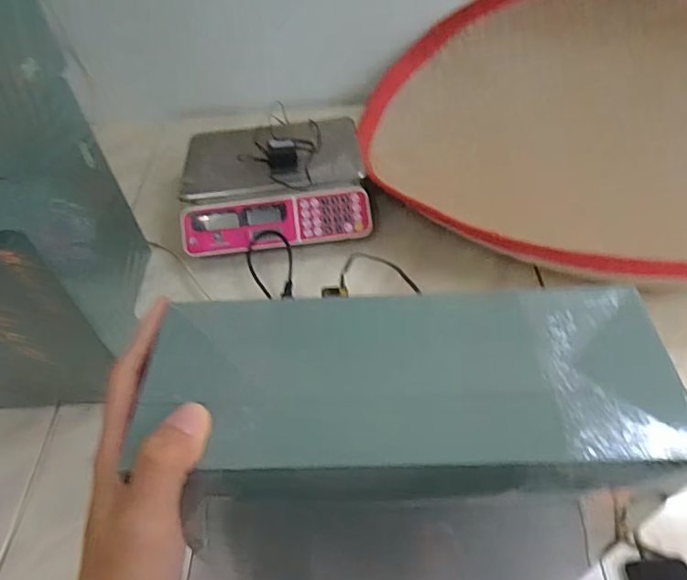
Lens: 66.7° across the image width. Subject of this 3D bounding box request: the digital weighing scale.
[{"bbox_3d":[-0.134,-0.211,1.036,0.337,0.112,0.337,-8,48,-1],"label":"digital weighing scale"}]

